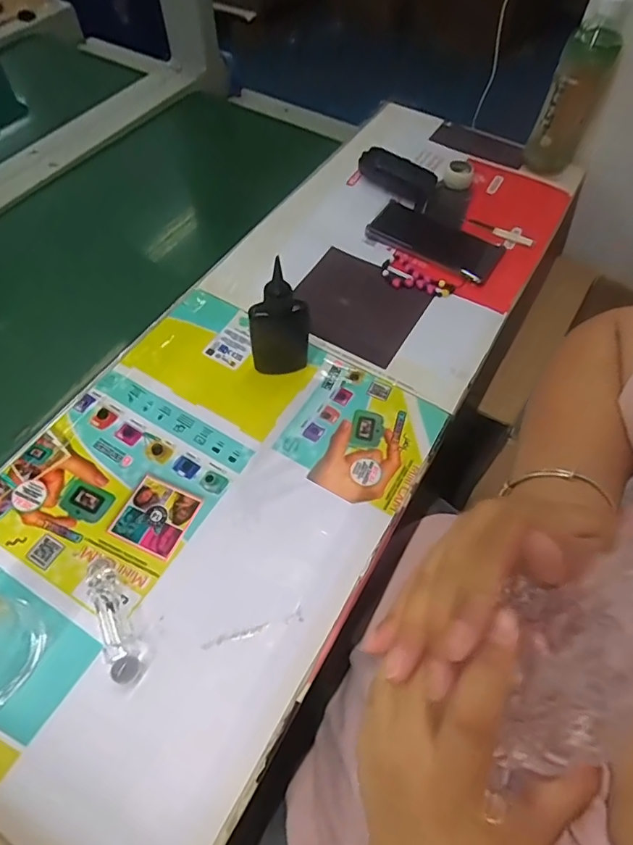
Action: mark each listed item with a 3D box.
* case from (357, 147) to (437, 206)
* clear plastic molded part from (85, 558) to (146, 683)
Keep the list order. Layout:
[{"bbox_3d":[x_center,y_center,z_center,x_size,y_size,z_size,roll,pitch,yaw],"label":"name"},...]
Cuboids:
[{"bbox_3d":[0.110,-0.338,0.671,0.104,0.025,0.044,36,64,18],"label":"case"},{"bbox_3d":[-0.160,0.150,0.387,0.024,0.019,0.099,-25,63,-16],"label":"clear plastic molded part"}]

